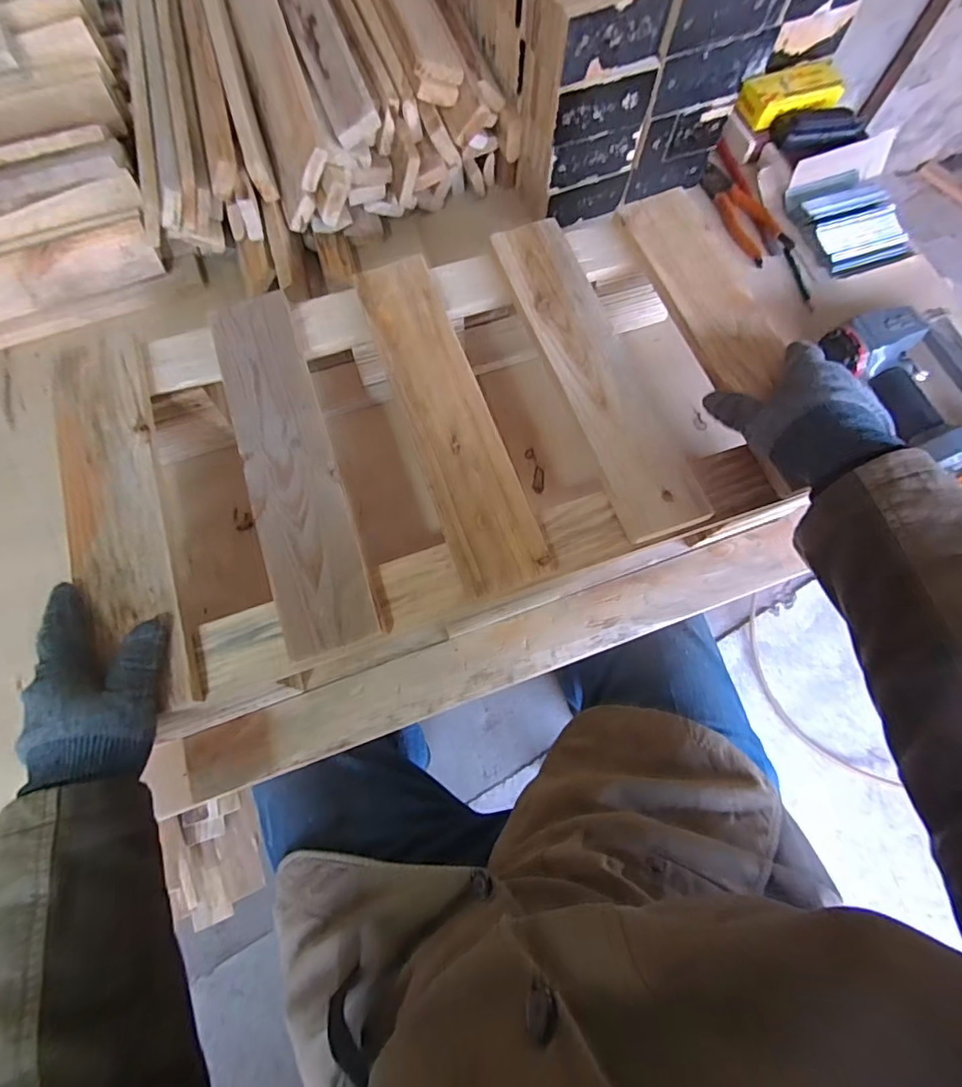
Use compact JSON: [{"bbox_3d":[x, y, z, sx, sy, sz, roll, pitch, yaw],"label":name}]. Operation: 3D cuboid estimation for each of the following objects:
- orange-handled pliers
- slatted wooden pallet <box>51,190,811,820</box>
[{"bbox_3d":[0.350,-0.447,0.709,0.047,0.027,0.162,-28,73,-9],"label":"orange-handled pliers"},{"bbox_3d":[-0.021,-0.071,0.516,0.632,0.134,0.407,-18,72,-6],"label":"slatted wooden pallet"}]

